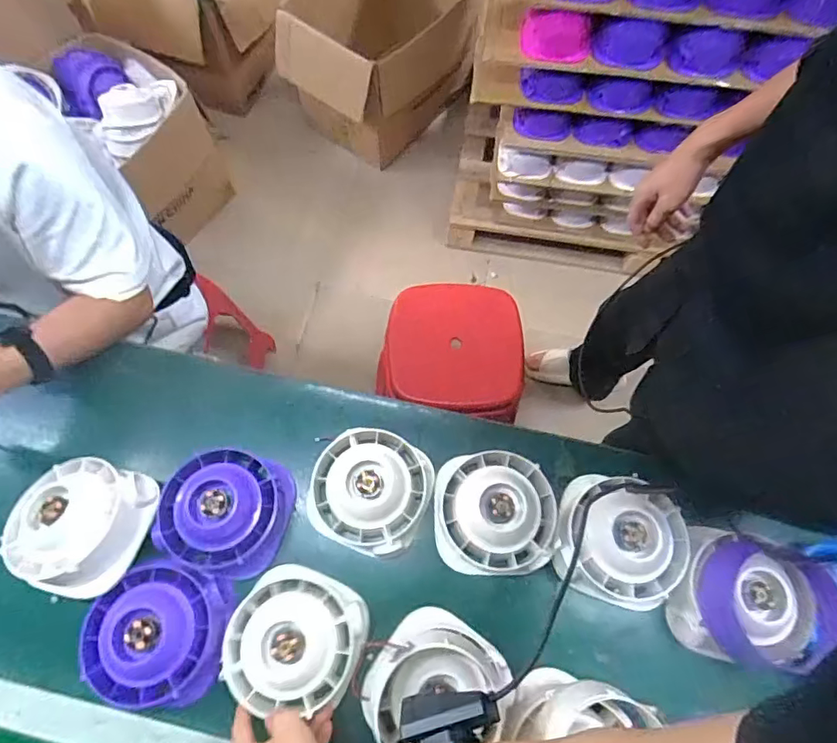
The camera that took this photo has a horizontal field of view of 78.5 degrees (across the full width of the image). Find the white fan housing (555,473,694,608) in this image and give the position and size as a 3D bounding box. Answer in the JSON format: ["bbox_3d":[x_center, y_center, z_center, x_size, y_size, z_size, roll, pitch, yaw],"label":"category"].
[{"bbox_3d":[0.228,0.190,0.577,0.126,0.070,0.130,0,68,-1],"label":"white fan housing"}]

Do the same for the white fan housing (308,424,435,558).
[{"bbox_3d":[-0.056,0.136,0.597,0.131,0.063,0.132,0,68,-1],"label":"white fan housing"}]

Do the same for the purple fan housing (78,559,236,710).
[{"bbox_3d":[-0.271,0.269,0.529,0.129,0.050,0.131,1,68,-1],"label":"purple fan housing"}]

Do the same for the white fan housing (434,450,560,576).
[{"bbox_3d":[0.089,0.159,0.589,0.137,0.056,0.138,-1,68,-1],"label":"white fan housing"}]

